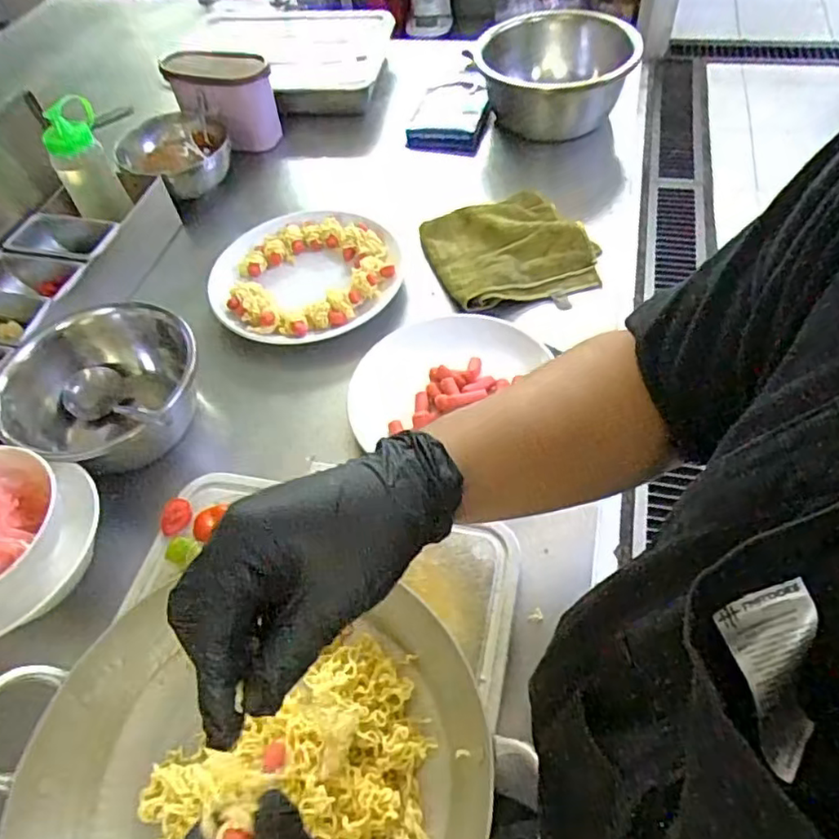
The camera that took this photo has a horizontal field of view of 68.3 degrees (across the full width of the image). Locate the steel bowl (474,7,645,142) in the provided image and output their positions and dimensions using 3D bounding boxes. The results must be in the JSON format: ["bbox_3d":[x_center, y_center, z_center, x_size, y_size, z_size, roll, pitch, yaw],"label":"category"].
[{"bbox_3d":[0.222,-0.567,1.001,0.228,0.106,0.235,-3,53,4],"label":"steel bowl"}]

